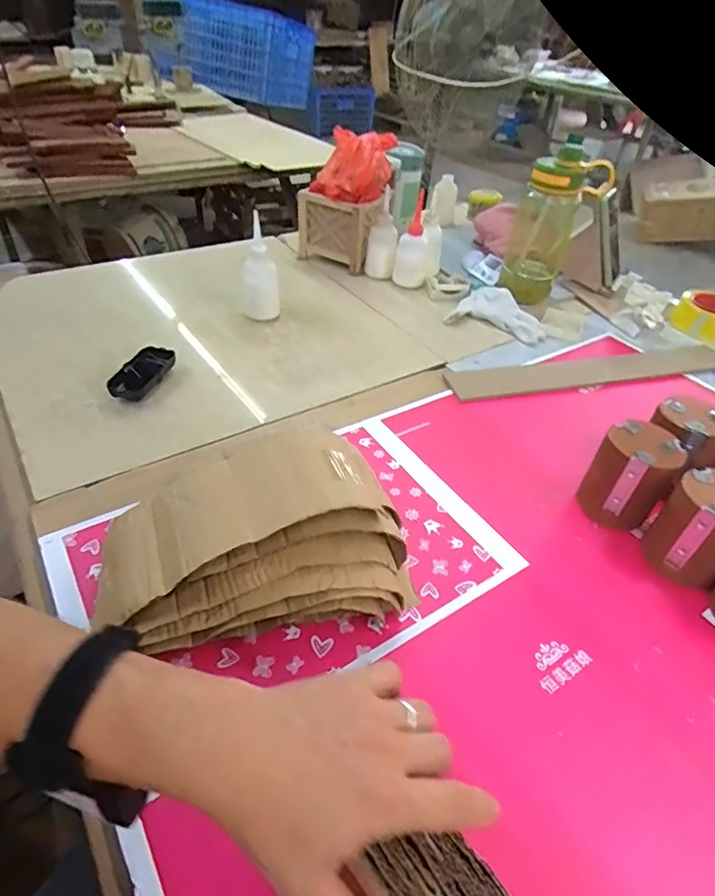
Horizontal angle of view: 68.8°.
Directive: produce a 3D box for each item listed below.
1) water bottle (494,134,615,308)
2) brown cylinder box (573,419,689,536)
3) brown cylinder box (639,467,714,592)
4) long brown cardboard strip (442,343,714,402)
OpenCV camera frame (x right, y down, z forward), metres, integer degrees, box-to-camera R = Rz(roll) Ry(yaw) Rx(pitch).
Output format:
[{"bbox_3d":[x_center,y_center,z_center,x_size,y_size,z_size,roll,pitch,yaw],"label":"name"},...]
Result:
[{"bbox_3d":[0.356,-0.400,0.952,0.137,0.258,0.129,21,45,18],"label":"water bottle"},{"bbox_3d":[0.308,0.033,0.591,0.080,0.103,0.080,35,50,30],"label":"brown cylinder box"},{"bbox_3d":[0.355,0.083,0.540,0.075,0.104,0.077,-32,53,-33],"label":"brown cylinder box"},{"bbox_3d":[0.375,-0.123,0.837,0.486,0.012,0.077,-8,43,-12],"label":"long brown cardboard strip"}]

